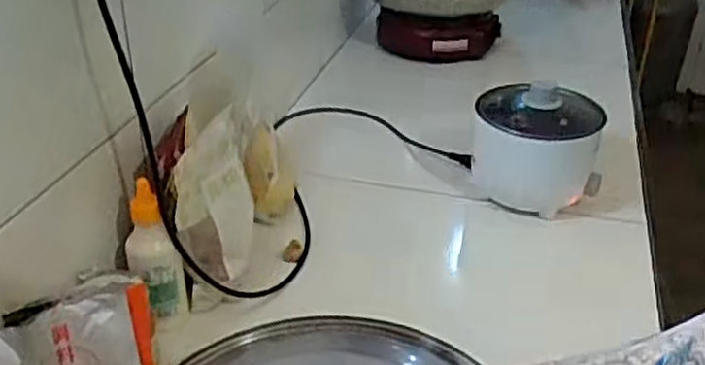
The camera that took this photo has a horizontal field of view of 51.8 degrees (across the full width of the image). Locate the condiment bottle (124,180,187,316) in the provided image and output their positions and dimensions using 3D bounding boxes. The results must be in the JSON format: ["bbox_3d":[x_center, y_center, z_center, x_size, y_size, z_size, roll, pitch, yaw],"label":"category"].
[{"bbox_3d":[-0.208,0.077,0.768,0.056,0.149,0.037,-16,36,-26],"label":"condiment bottle"}]

